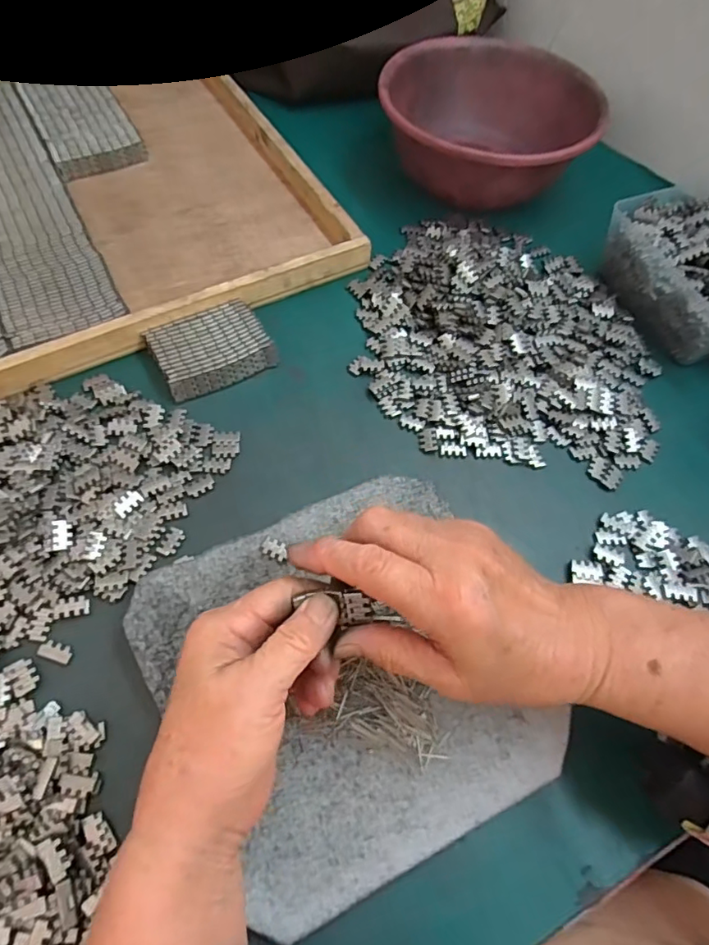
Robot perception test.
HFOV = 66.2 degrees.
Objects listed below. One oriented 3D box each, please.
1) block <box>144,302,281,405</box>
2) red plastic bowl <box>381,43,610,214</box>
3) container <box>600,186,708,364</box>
[{"bbox_3d":[-0.114,-0.100,0.435,0.086,0.018,0.065,-26,64,-17],"label":"block"},{"bbox_3d":[0.123,-0.341,0.547,0.179,0.080,0.200,29,62,13],"label":"red plastic bowl"},{"bbox_3d":[0.305,-0.176,0.478,0.120,0.057,0.152,-22,63,-16],"label":"container"}]

